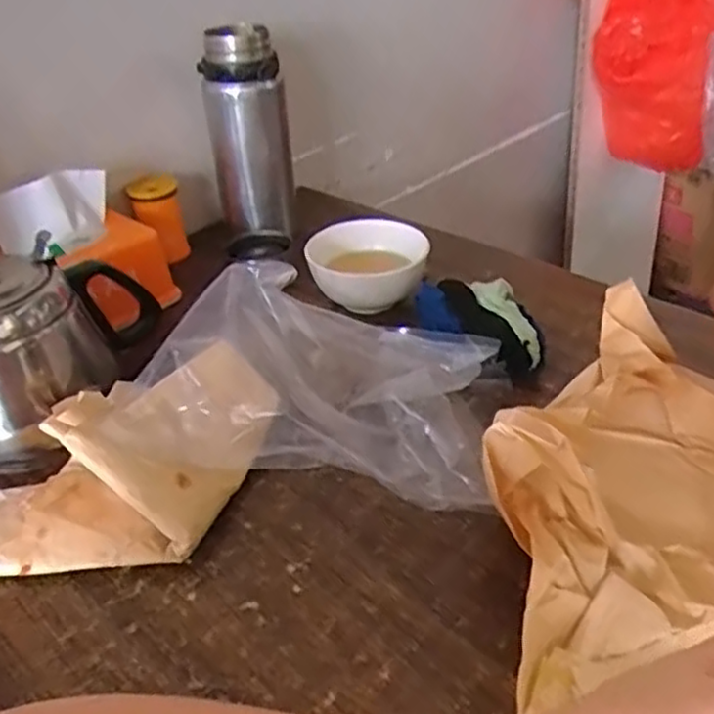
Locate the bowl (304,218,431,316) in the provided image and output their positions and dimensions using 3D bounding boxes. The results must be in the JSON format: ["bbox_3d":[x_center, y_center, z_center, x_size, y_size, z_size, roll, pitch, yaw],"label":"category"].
[{"bbox_3d":[0.012,-0.090,0.643,0.104,0.058,0.098,-2,35,1],"label":"bowl"}]

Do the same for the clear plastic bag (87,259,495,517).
[{"bbox_3d":[-0.028,0.017,0.470,0.230,0.097,0.153,4,36,9],"label":"clear plastic bag"}]

